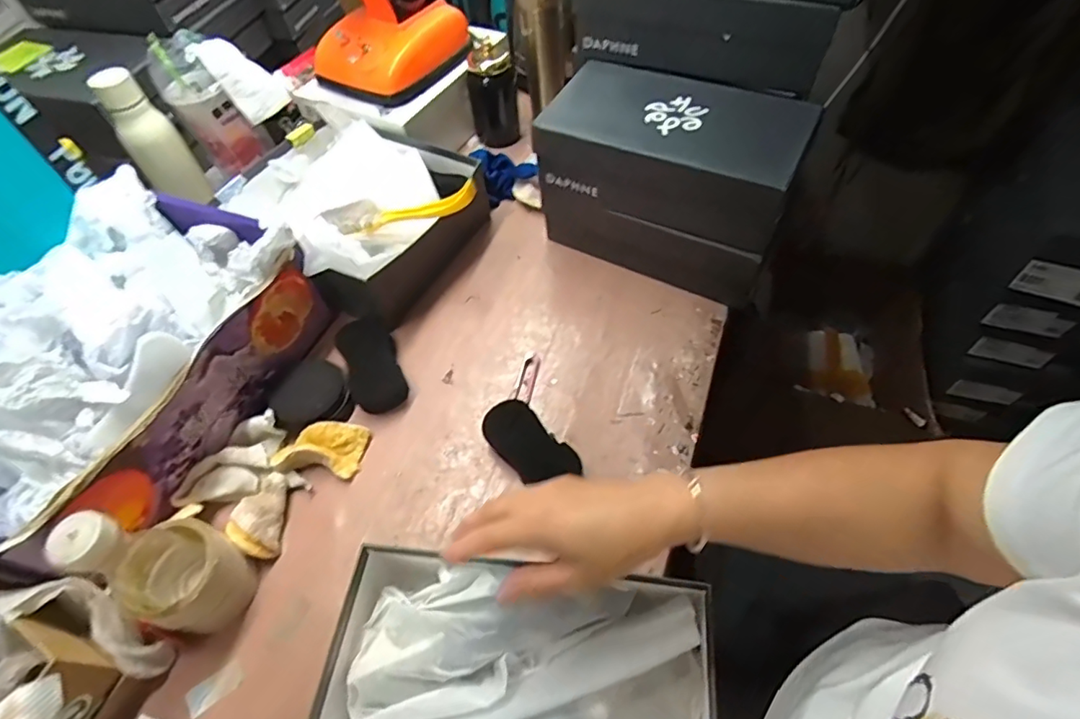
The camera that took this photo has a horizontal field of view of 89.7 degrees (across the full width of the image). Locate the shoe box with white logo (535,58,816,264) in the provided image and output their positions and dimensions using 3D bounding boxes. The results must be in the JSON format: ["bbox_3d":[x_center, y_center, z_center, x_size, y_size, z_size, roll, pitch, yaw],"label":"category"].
[{"bbox_3d":[0.161,-0.257,0.663,0.290,0.096,0.160,24,61,19],"label":"shoe box with white logo"}]

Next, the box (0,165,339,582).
[{"bbox_3d":[-0.466,-0.010,0.571,0.271,0.180,0.389,18,59,16],"label":"box"}]

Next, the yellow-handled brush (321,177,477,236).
[{"bbox_3d":[-0.178,-0.195,0.692,0.195,0.048,0.031,-7,56,-1],"label":"yellow-handled brush"}]

